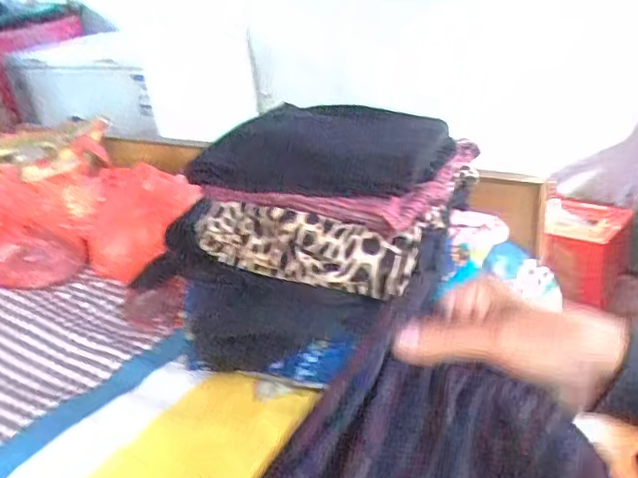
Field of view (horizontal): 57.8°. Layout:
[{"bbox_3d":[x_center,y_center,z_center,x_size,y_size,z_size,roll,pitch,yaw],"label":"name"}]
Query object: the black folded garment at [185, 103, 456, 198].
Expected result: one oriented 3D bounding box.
[{"bbox_3d":[0.002,-0.122,0.766,0.308,0.071,0.198,4,28,23],"label":"black folded garment"}]

